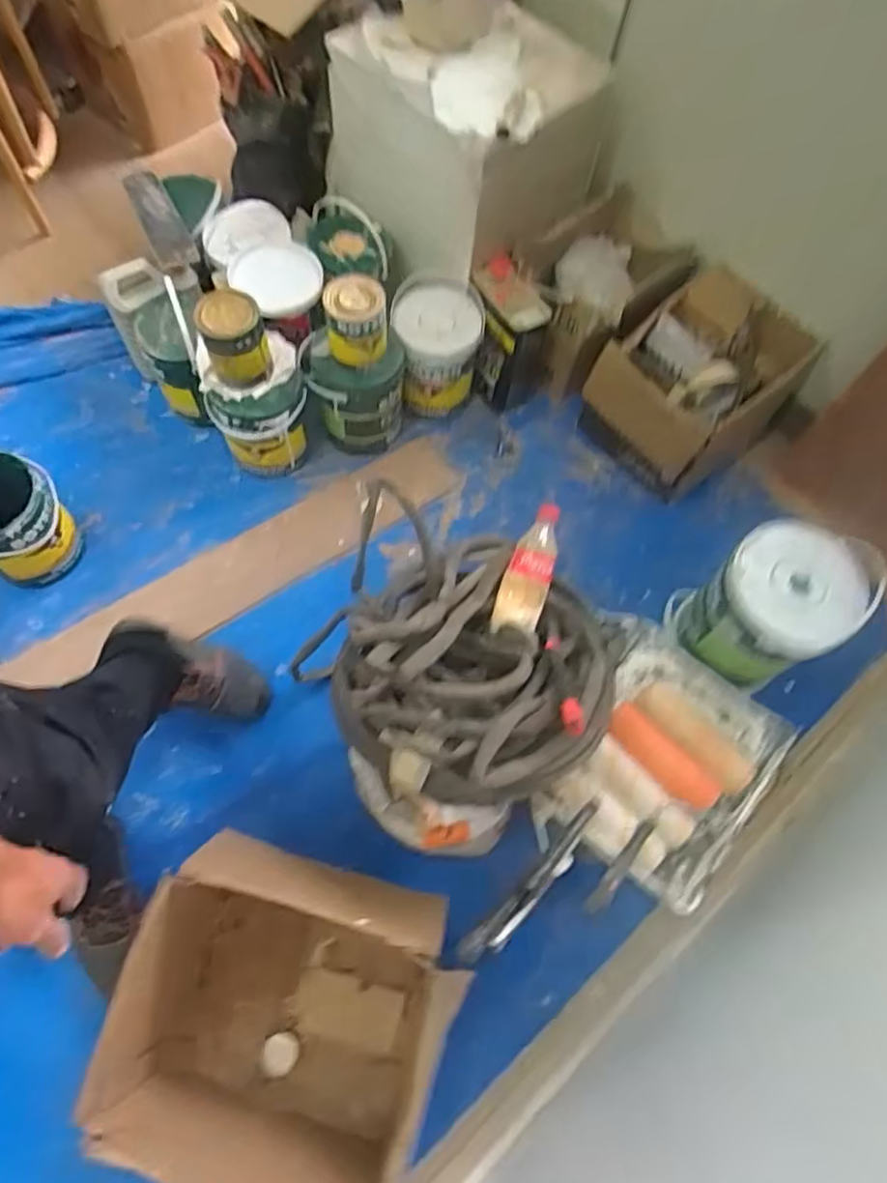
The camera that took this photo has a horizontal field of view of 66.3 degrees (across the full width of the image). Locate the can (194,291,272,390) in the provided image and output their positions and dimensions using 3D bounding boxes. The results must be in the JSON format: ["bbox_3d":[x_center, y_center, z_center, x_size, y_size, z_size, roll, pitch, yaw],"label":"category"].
[{"bbox_3d":[-0.358,-0.428,1.166,0.101,0.140,0.104,1,66,-3],"label":"can"}]

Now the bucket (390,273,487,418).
[{"bbox_3d":[-0.009,-0.500,1.387,0.176,0.190,0.190,1,66,-3],"label":"bucket"}]

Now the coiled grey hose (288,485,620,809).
[{"bbox_3d":[0.018,0.083,0.895,0.399,0.159,0.360,23,68,7],"label":"coiled grey hose"}]

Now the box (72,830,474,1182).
[{"bbox_3d":[-0.197,0.556,0.909,0.344,0.283,0.353,18,68,5],"label":"box"}]

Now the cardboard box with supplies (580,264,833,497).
[{"bbox_3d":[0.510,-0.427,1.386,0.401,0.218,0.314,-39,74,-18],"label":"cardboard box with supplies"}]

